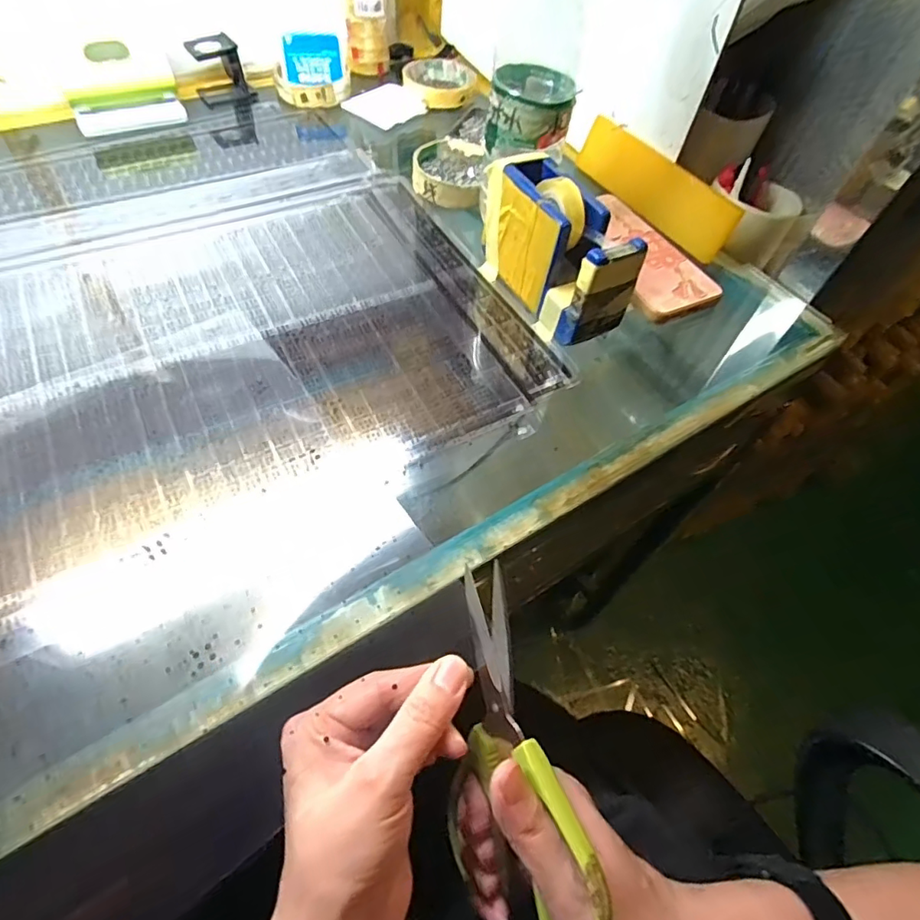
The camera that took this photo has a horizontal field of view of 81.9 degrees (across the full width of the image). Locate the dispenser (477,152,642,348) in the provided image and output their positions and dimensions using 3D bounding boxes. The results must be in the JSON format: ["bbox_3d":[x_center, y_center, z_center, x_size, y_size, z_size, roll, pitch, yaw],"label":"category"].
[{"bbox_3d":[0.070,-0.158,0.396,0.048,0.080,0.130,-23,62,-19],"label":"dispenser"}]

